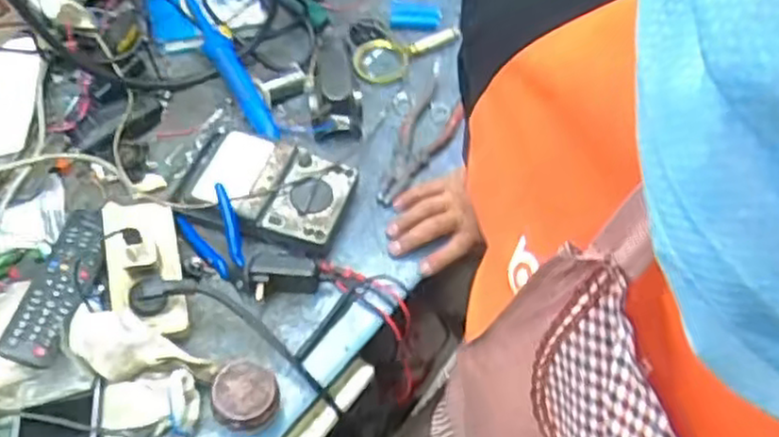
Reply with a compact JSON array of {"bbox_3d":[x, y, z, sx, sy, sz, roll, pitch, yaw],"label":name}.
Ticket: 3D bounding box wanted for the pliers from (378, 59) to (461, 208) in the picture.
[{"bbox_3d":[0.041,-0.103,0.896,0.066,0.014,0.228,23,58,12],"label":"pliers"}]

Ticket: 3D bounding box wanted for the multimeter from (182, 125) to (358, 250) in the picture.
[{"bbox_3d":[-0.141,-0.039,0.814,0.195,0.038,0.123,18,57,8],"label":"multimeter"}]

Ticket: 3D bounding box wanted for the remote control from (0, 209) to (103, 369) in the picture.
[{"bbox_3d":[-0.324,0.063,0.719,0.051,0.022,0.197,15,40,-12],"label":"remote control"}]

